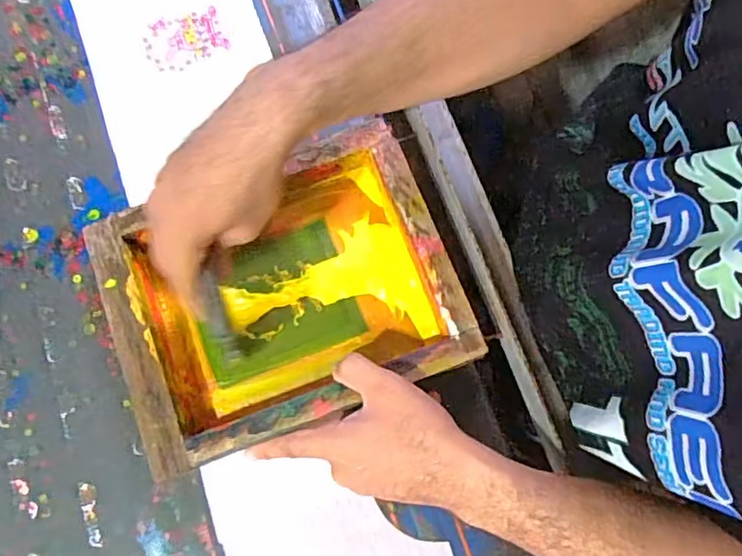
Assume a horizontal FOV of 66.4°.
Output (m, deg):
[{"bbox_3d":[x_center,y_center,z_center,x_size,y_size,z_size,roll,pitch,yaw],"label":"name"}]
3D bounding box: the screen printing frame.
[{"bbox_3d":[-0.073,0.010,0.468,0.264,0.046,0.206,-21,78,-4],"label":"screen printing frame"}]

